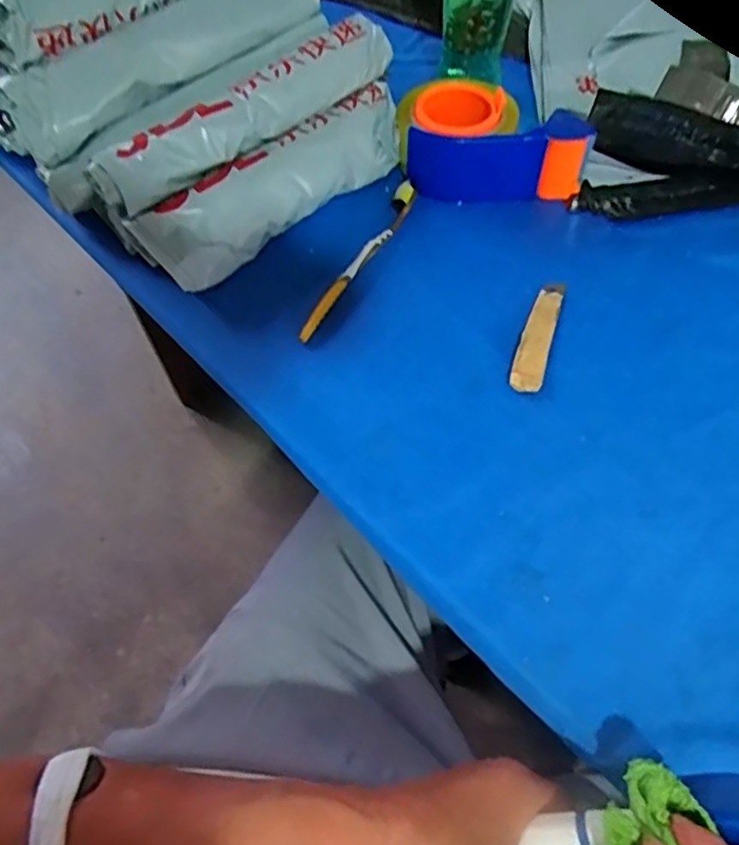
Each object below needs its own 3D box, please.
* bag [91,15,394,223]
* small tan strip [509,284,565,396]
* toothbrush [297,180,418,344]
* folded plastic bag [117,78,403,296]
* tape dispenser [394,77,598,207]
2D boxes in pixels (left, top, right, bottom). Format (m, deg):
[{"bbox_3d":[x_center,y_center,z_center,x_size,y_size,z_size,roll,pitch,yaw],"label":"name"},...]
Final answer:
[{"bbox_3d":[-0.094,-0.250,0.507,0.268,0.037,0.048,-37,65,-20],"label":"bag"},{"bbox_3d":[0.126,-0.067,0.473,0.022,0.005,0.107,16,63,11],"label":"small tan strip"},{"bbox_3d":[-0.006,-0.132,0.509,0.016,0.010,0.176,24,65,15],"label":"toothbrush"},{"bbox_3d":[-0.070,-0.199,0.525,0.065,0.050,0.255,40,69,21],"label":"folded plastic bag"},{"bbox_3d":[0.103,-0.244,0.546,0.151,0.052,0.092,-4,61,0],"label":"tape dispenser"}]

